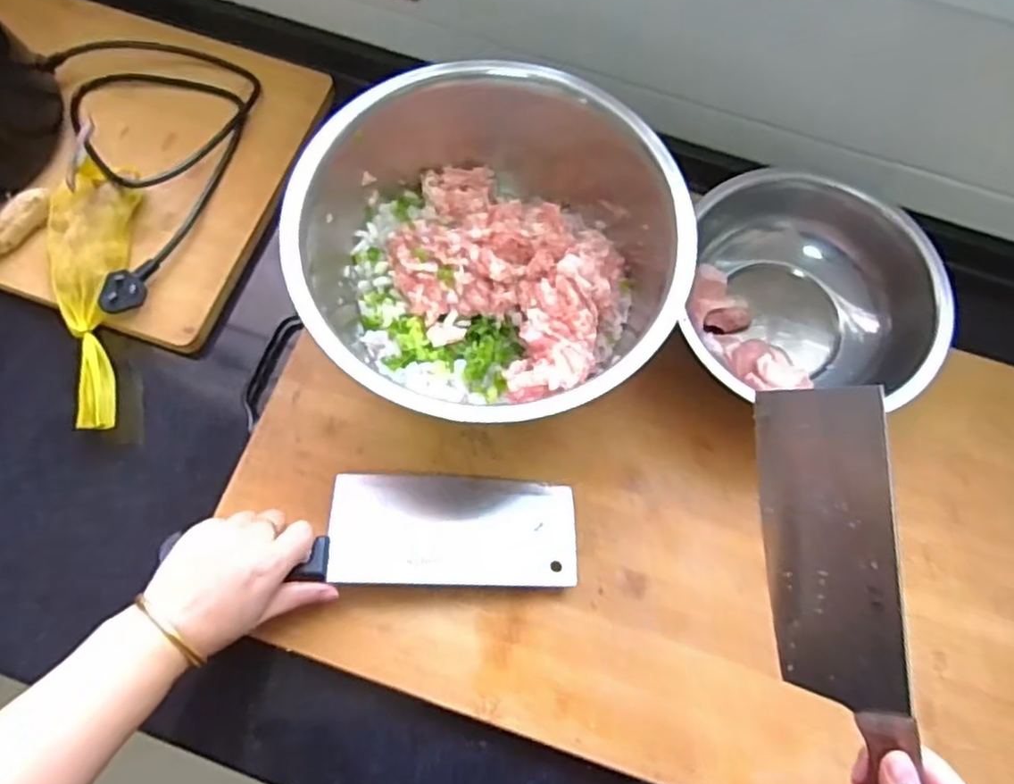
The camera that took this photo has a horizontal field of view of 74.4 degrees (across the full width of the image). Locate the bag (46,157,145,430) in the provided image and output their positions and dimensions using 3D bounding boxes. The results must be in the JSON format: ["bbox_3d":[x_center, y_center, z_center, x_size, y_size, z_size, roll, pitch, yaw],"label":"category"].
[{"bbox_3d":[-0.334,-0.076,0.537,0.065,0.031,0.214,-6,73,-4],"label":"bag"}]

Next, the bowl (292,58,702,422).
[{"bbox_3d":[-0.019,-0.095,0.494,0.259,0.116,0.245,0,73,-2],"label":"bowl"}]

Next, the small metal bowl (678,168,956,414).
[{"bbox_3d":[0.233,-0.080,0.521,0.185,0.067,0.179,0,73,-2],"label":"small metal bowl"}]

